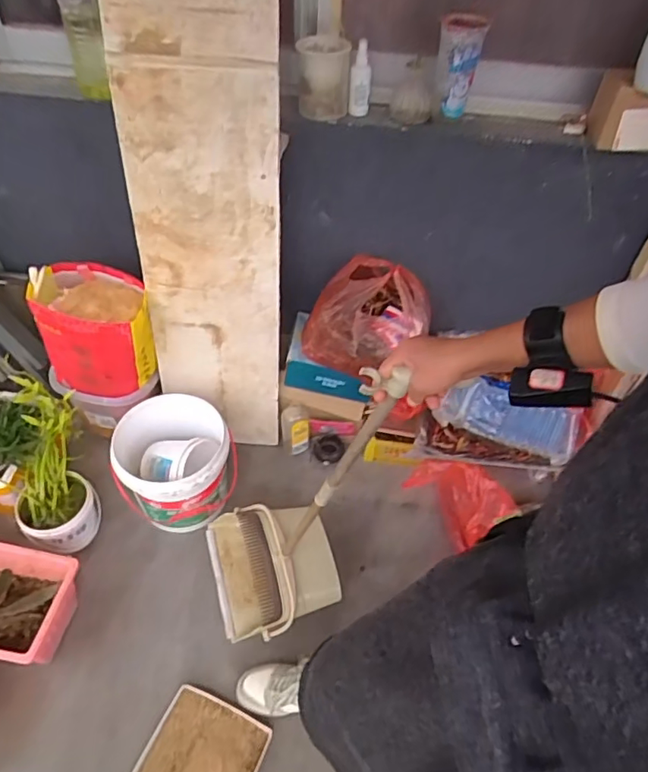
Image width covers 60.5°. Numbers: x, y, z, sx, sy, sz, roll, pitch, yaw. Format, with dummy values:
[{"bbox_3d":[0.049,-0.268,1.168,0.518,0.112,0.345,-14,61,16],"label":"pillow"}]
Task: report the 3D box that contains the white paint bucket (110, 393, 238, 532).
[{"bbox_3d":[-0.356,0.199,1.364,0.262,0.259,0.234,-11,50,-11],"label":"white paint bucket"}]

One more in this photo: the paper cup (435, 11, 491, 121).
[{"bbox_3d":[0.253,-0.607,1.056,0.079,0.156,0.073,10,47,7],"label":"paper cup"}]

